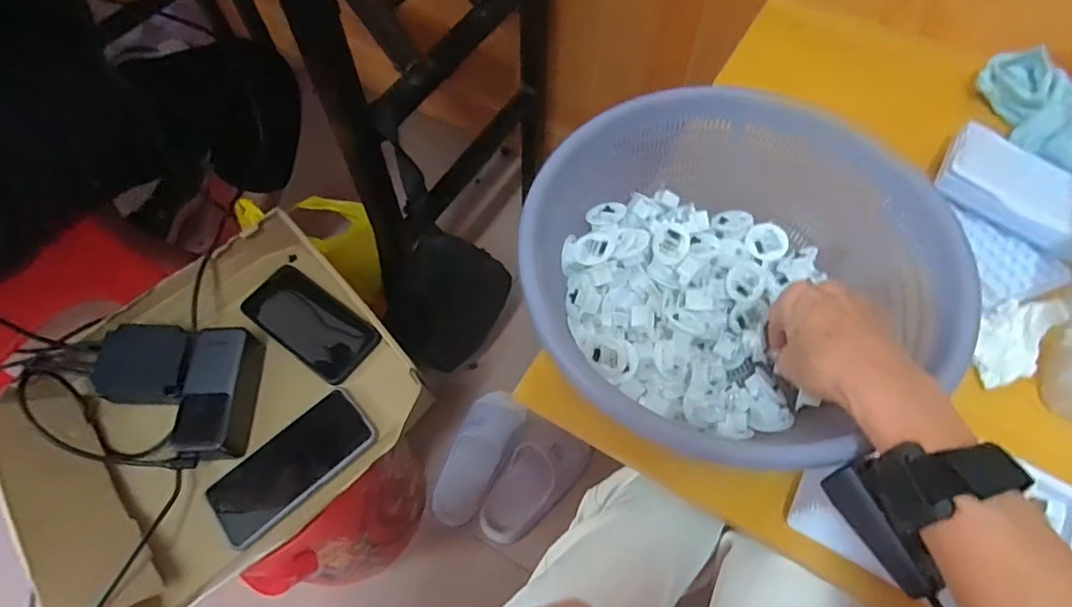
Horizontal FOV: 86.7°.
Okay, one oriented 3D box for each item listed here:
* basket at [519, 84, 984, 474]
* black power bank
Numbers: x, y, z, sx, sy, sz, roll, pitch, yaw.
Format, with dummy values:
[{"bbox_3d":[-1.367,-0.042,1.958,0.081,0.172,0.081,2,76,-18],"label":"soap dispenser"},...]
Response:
[{"bbox_3d":[0.136,-0.027,0.427,0.269,0.096,0.262,-1,62,1],"label":"basket"},{"bbox_3d":[-0.328,0.094,0.590,0.054,0.050,0.127,0,62,2],"label":"black power bank"}]

